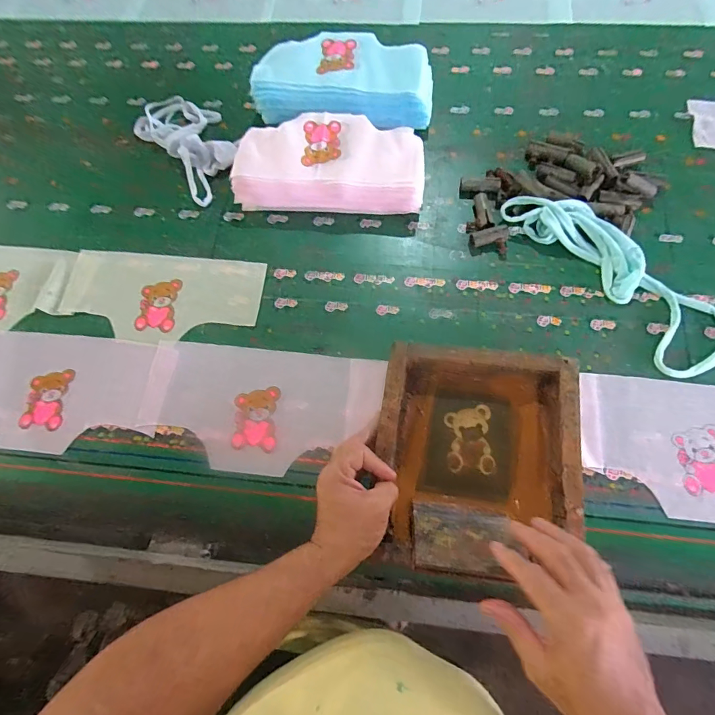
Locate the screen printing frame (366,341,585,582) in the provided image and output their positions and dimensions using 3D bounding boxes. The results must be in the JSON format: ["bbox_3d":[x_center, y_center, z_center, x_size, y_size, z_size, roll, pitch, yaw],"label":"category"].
[{"bbox_3d":[0.143,0.116,0.487,0.232,0.077,0.259,7,68,5],"label":"screen printing frame"}]

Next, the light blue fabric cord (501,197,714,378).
[{"bbox_3d":[0.375,-0.129,0.571,0.131,0.039,0.354,-35,73,-11],"label":"light blue fabric cord"}]

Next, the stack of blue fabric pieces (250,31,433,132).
[{"bbox_3d":[-0.026,-0.467,0.692,0.310,0.072,0.188,6,70,3],"label":"stack of blue fabric pieces"}]

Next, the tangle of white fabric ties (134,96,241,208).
[{"bbox_3d":[-0.296,-0.392,0.708,0.132,0.035,0.264,-38,74,-12],"label":"tangle of white fabric ties"}]

